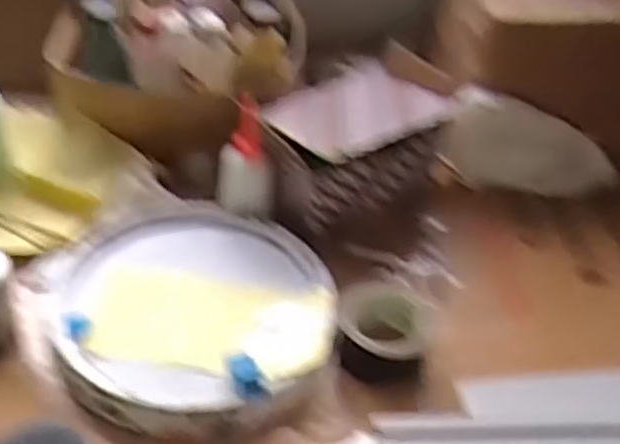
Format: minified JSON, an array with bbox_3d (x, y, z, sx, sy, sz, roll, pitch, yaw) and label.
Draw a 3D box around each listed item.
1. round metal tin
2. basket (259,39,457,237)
[{"bbox_3d":[-0.122,0.090,0.775,0.289,0.035,0.282,3,40,-3],"label":"round metal tin"},{"bbox_3d":[0.070,-0.108,1.023,0.180,0.155,0.327,32,47,28],"label":"basket"}]

